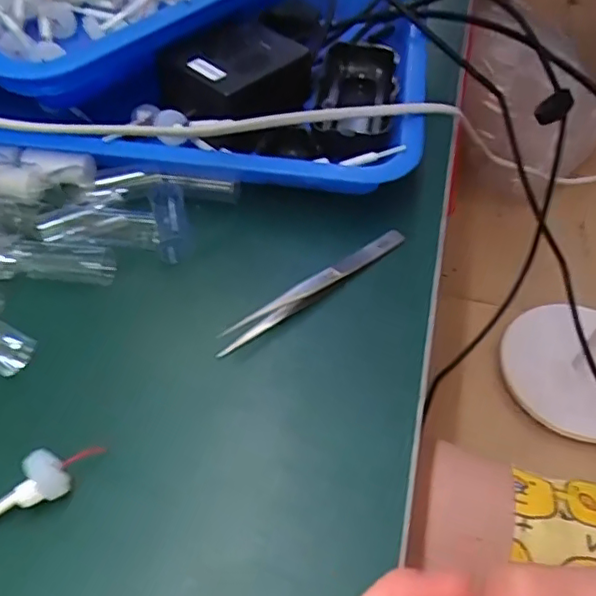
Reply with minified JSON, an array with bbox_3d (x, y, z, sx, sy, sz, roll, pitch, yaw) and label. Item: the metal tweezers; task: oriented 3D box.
[{"bbox_3d":[0.010,-0.005,0.315,0.128,0.013,0.013,-33,59,-25],"label":"metal tweezers"}]

